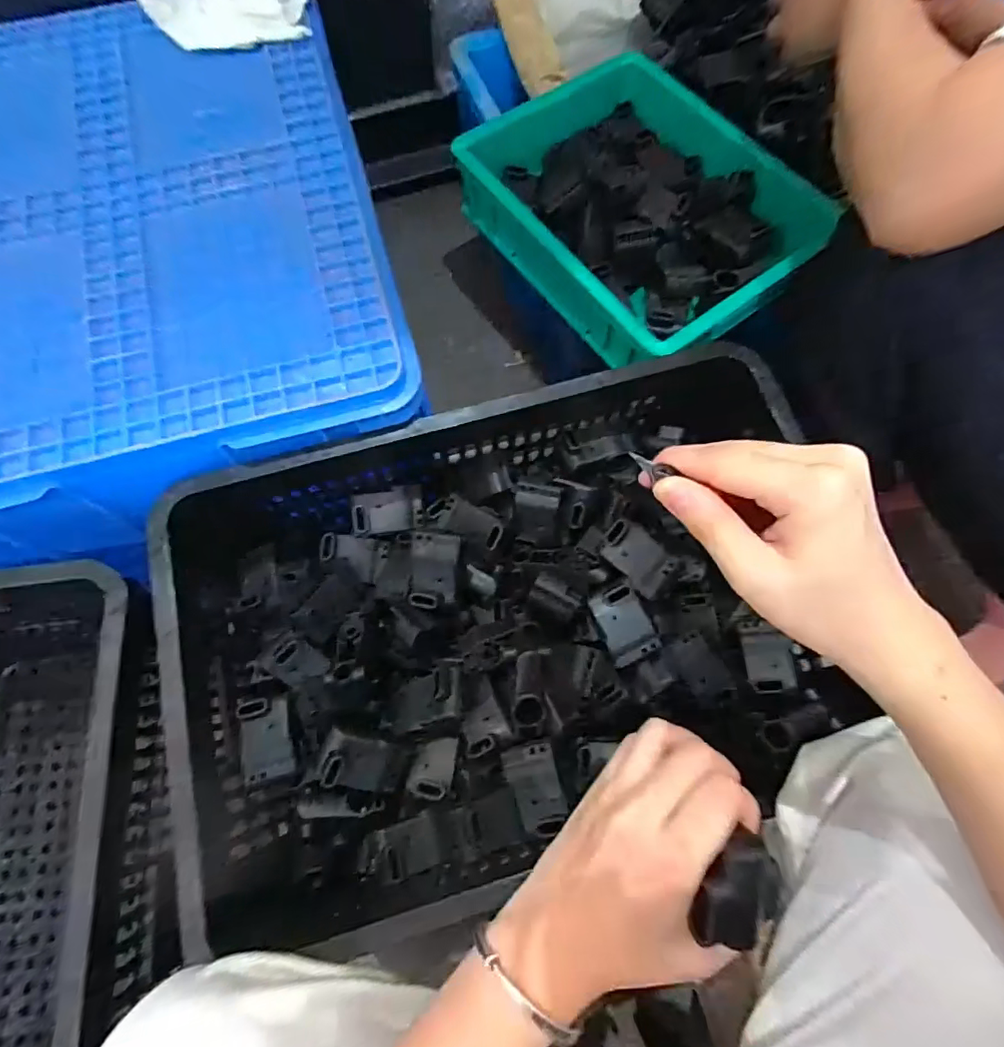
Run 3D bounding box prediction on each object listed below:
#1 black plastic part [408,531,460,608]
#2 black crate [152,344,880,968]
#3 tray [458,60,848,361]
[{"bbox_3d":[-0.059,0.041,0.497,0.045,0.020,0.066,6,103,12],"label":"black plastic part"},{"bbox_3d":[0.007,0.087,0.494,0.532,0.140,0.373,-15,72,-5],"label":"black crate"},{"bbox_3d":[0.149,-0.339,0.605,0.254,0.085,0.334,-36,75,-11],"label":"tray"}]

